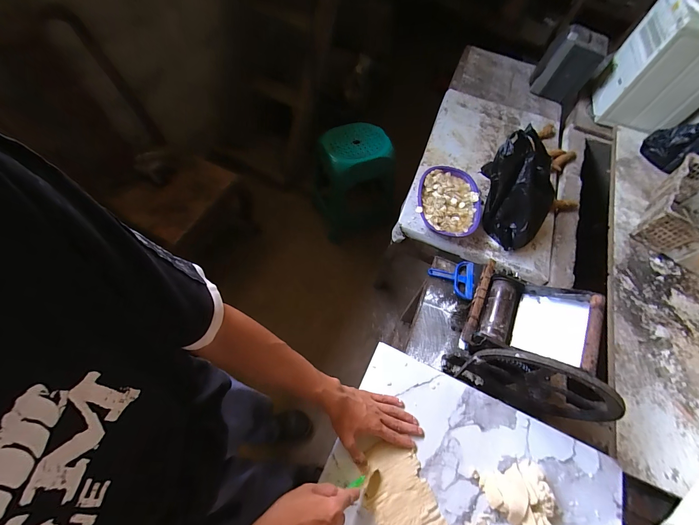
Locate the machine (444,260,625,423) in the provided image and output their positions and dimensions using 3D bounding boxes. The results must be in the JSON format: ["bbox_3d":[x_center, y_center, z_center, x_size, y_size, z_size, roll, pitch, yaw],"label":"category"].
[{"bbox_3d":[0.409,0.189,0.716,0.289,0.359,0.246,26,64,10],"label":"machine"}]

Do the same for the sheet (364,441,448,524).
[{"bbox_3d":[0.085,0.393,0.502,0.106,0.007,0.166,-17,65,-16],"label":"sheet"}]

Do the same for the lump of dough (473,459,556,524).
[{"bbox_3d":[0.287,0.396,0.498,0.110,0.043,0.097,-10,64,-8],"label":"lump of dough"}]

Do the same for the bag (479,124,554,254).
[{"bbox_3d":[0.566,-0.222,1.018,0.164,0.301,0.273,-17,65,-11],"label":"bag"}]

